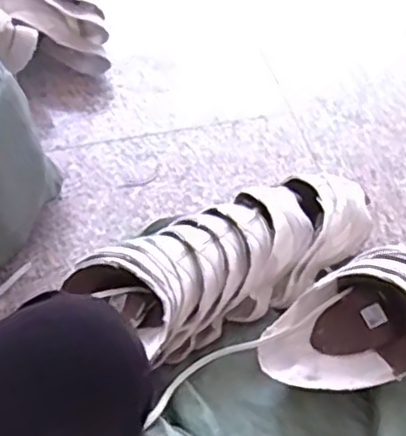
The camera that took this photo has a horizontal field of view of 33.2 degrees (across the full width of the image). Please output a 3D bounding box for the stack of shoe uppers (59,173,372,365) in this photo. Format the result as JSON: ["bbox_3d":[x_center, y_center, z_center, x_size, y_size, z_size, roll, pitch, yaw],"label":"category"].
[{"bbox_3d":[0.040,0.054,0.919,0.413,0.107,0.166,-26,58,-20],"label":"stack of shoe uppers"}]

